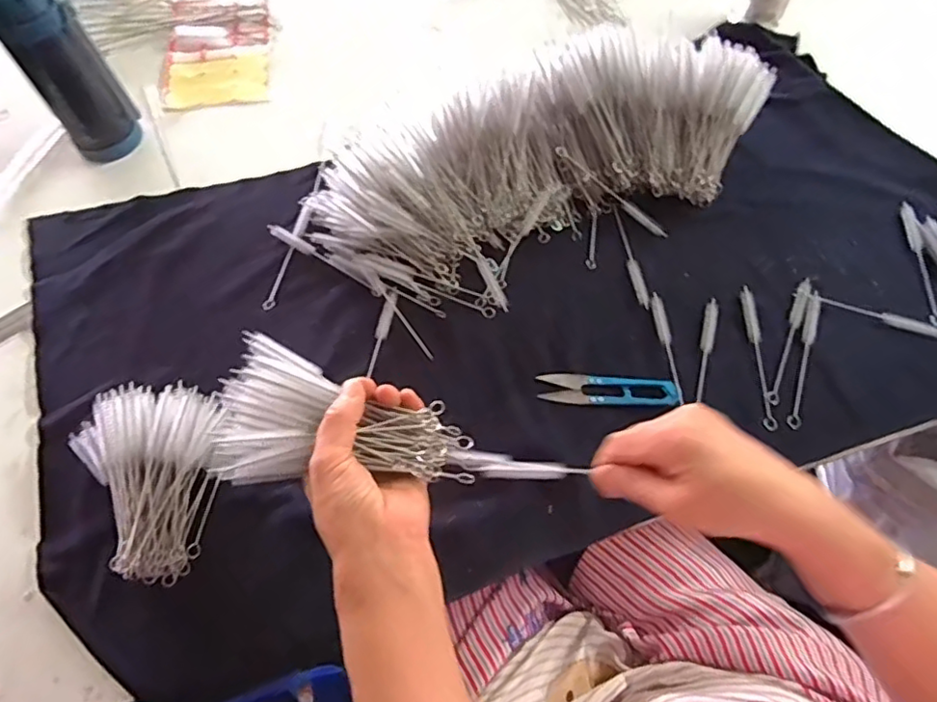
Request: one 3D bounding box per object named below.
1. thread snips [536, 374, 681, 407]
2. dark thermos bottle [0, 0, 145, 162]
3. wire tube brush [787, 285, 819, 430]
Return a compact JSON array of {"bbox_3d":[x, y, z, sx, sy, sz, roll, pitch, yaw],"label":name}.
[{"bbox_3d":[0.123,0.034,0.537,0.118,0.012,0.029,3,64,2],"label":"thread snips"},{"bbox_3d":[-0.386,-0.274,0.580,0.067,0.201,0.060,-37,69,-16],"label":"dark thermos bottle"},{"bbox_3d":[0.310,0.004,0.563,0.012,0.013,0.143,16,65,8],"label":"wire tube brush"}]

